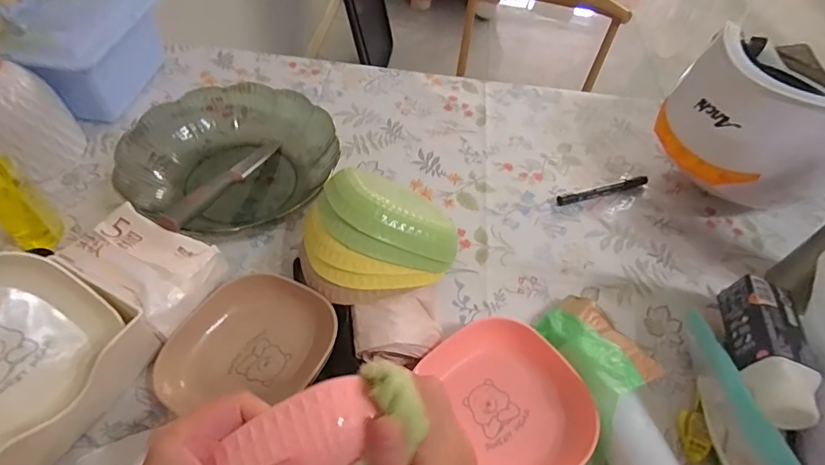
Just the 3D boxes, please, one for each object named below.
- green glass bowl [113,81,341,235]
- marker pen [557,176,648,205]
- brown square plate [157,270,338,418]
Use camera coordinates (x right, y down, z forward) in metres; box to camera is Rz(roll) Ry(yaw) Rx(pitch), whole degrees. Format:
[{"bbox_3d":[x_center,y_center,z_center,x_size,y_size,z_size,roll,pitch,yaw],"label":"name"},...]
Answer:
[{"bbox_3d":[-0.218,-0.093,0.553,0.216,0.057,0.222,2,52,-3],"label":"green glass bowl"},{"bbox_3d":[0.249,-0.054,0.587,0.135,0.014,0.012,-12,54,-14],"label":"marker pen"},{"bbox_3d":[-0.147,0.100,0.407,0.129,0.031,0.135,20,53,11],"label":"brown square plate"}]

